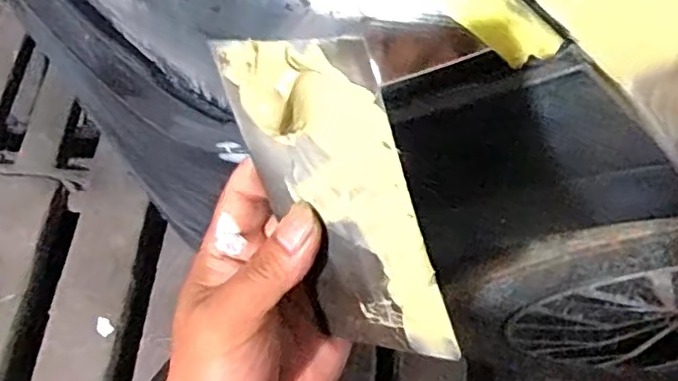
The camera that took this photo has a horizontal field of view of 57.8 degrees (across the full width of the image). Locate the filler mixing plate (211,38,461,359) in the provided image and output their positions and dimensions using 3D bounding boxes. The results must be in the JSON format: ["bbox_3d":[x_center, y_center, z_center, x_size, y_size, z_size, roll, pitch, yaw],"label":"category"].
[{"bbox_3d":[-0.004,0.007,0.238,0.073,0.132,0.011,-1,25,42],"label":"filler mixing plate"}]

